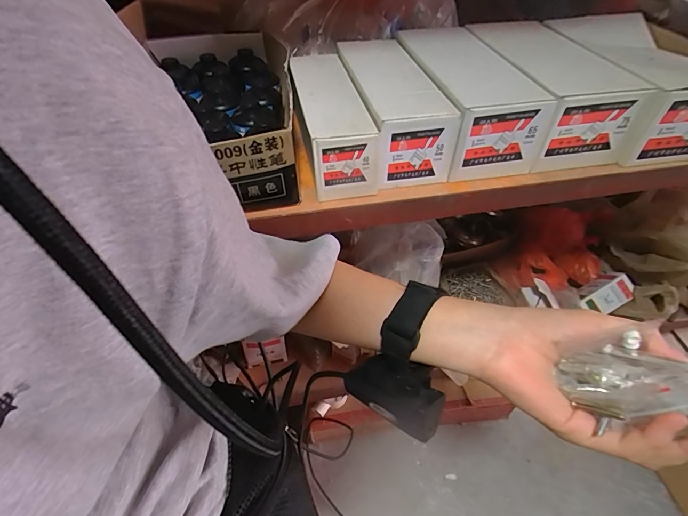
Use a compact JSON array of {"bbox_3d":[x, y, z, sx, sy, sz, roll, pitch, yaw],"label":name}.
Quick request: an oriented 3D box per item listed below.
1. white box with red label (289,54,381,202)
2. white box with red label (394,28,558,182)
[{"bbox_3d":[-0.019,-0.155,0.422,0.063,0.070,0.193,-10,48,-8],"label":"white box with red label"},{"bbox_3d":[0.136,-0.193,0.448,0.101,0.079,0.213,-10,48,-8],"label":"white box with red label"}]

